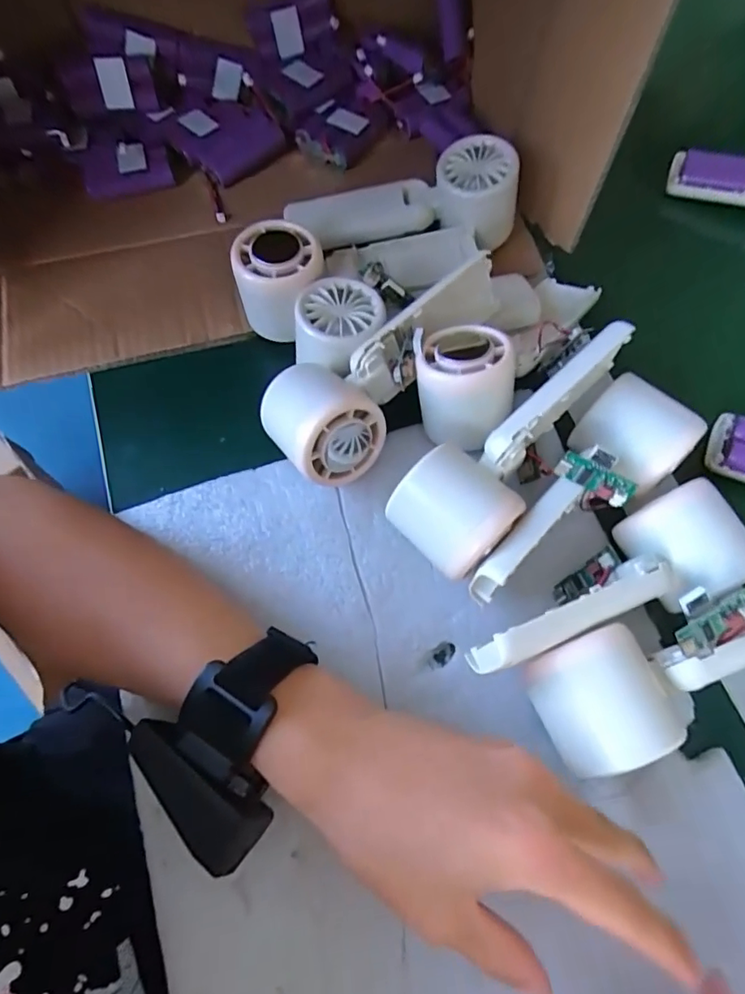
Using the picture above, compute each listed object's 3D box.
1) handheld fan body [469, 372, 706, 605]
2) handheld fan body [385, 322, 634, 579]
[{"bbox_3d":[0.115,0.004,0.288,0.058,0.059,0.155,39,73,14],"label":"handheld fan body"},{"bbox_3d":[0.078,-0.031,0.299,0.057,0.063,0.159,39,73,14],"label":"handheld fan body"}]

